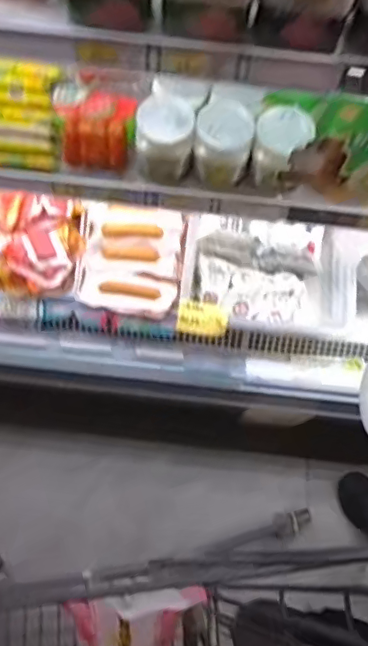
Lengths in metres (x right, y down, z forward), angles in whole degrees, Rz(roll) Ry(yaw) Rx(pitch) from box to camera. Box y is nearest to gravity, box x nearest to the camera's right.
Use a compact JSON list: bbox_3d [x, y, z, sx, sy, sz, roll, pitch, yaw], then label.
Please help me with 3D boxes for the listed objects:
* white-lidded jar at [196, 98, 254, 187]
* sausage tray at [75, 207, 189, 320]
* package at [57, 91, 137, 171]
[{"bbox_3d":[0.062,-0.276,0.849,0.078,0.103,0.086,7,68,3],"label":"white-lidded jar"},{"bbox_3d":[-0.100,-0.124,1.087,0.192,0.036,0.217,4,68,2],"label":"sausage tray"},{"bbox_3d":[-0.132,-0.293,0.848,0.112,0.078,0.076,7,68,3],"label":"package"}]

